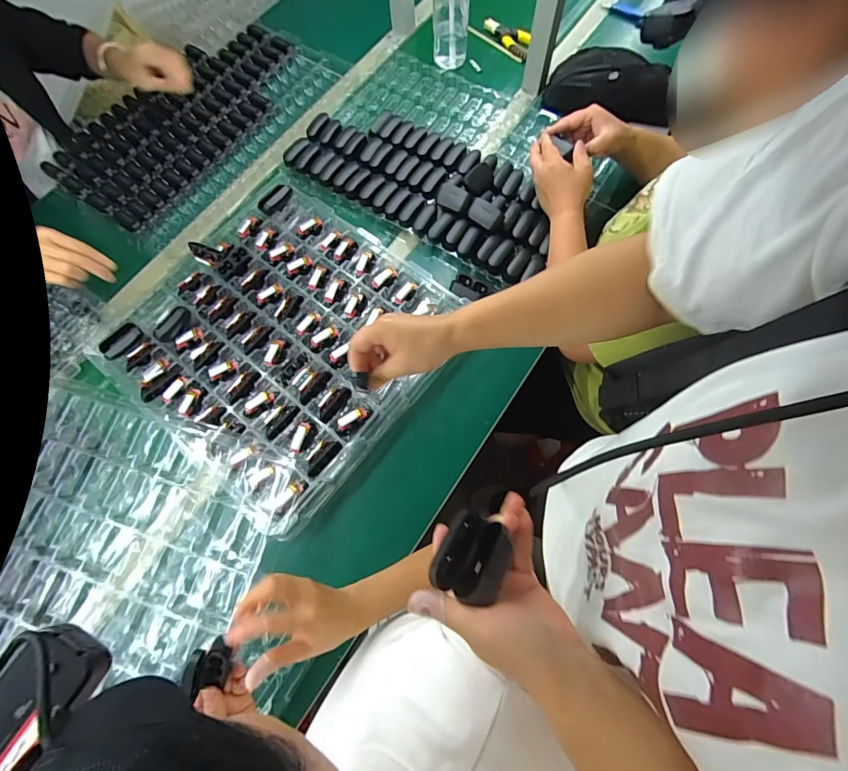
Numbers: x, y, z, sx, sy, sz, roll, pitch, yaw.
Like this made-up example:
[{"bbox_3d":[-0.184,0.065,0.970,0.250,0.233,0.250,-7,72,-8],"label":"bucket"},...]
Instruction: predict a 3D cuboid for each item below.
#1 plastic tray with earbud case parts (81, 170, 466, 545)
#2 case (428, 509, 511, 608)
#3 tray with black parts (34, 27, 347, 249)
[{"bbox_3d":[-0.237,-0.090,0.677,0.484,0.044,0.449,38,73,14],"label":"plastic tray with earbud case parts"},{"bbox_3d":[0.039,0.130,0.312,0.052,0.026,0.057,21,70,8],"label":"case"},{"bbox_3d":[-0.473,-0.564,0.870,0.335,0.046,0.575,33,75,12],"label":"tray with black parts"}]

